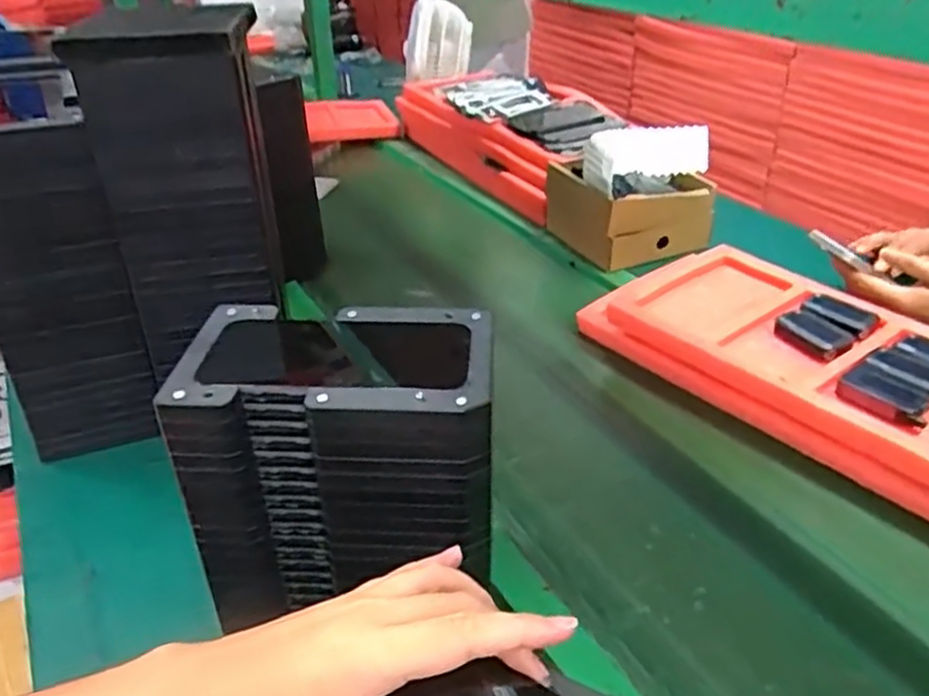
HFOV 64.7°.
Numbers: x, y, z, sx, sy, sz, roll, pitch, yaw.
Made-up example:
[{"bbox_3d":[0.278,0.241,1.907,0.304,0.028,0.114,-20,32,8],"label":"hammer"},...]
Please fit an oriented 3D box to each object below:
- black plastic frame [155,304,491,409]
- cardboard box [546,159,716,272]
[{"bbox_3d":[-0.076,0.002,0.449,0.181,0.012,0.103,2,32,2],"label":"black plastic frame"},{"bbox_3d":[0.235,-0.198,1.040,0.186,0.096,0.161,-13,34,-18],"label":"cardboard box"}]

